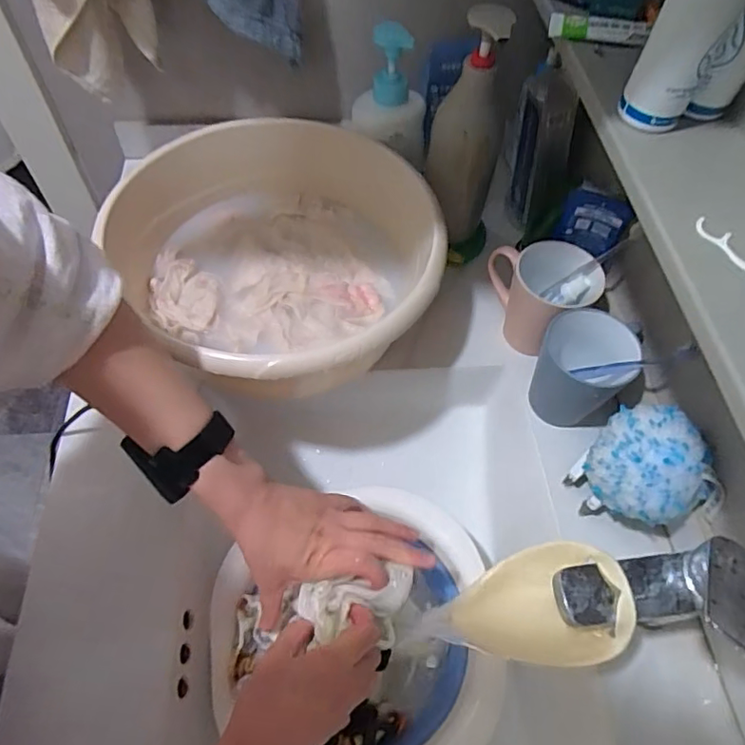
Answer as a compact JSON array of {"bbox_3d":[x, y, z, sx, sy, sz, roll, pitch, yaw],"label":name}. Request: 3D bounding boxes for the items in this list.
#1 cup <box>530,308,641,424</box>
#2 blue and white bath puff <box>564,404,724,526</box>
[{"bbox_3d":[0.208,0.000,0.563,0.087,0.101,0.081,1,58,-2],"label":"cup"},{"bbox_3d":[0.242,0.091,0.486,0.078,0.095,0.103,-27,63,-18],"label":"blue and white bath puff"}]

